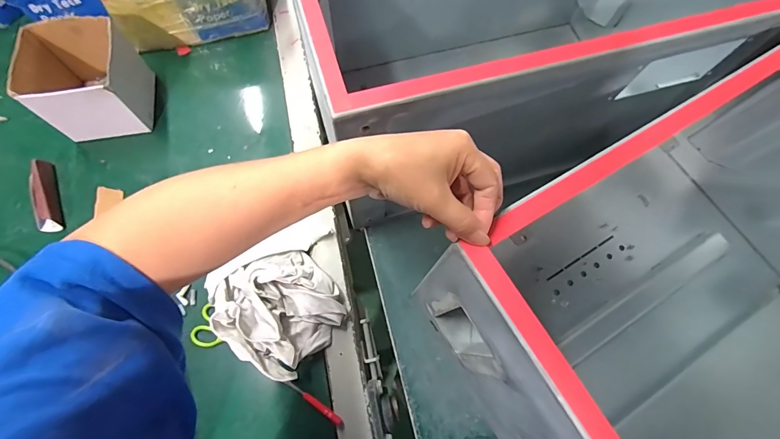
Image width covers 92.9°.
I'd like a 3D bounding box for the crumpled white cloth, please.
[{"bbox_3d":[-0.154,0.124,0.505,0.154,0.064,0.151,-42,78,-14],"label":"crumpled white cloth"}]

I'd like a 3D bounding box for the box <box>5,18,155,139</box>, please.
[{"bbox_3d":[-0.482,-0.230,0.601,0.150,0.114,0.167,-10,72,-5],"label":"box"}]

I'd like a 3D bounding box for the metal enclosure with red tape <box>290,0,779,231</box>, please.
[{"bbox_3d":[0.167,-0.252,0.527,0.567,0.307,0.337,-18,73,-8],"label":"metal enclosure with red tape"}]

